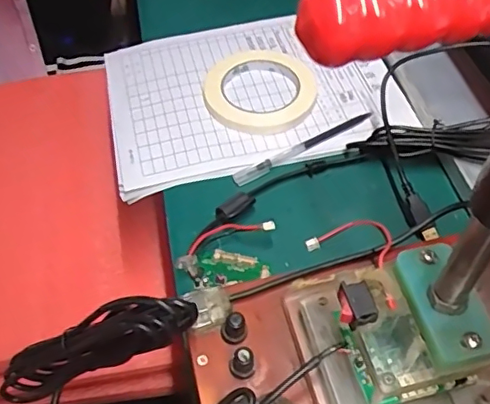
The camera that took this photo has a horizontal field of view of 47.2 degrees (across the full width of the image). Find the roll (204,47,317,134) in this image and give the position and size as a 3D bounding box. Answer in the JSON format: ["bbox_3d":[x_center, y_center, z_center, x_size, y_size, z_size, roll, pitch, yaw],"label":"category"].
[{"bbox_3d":[0.016,-0.115,0.571,0.111,0.020,0.108,0,53,1],"label":"roll"}]

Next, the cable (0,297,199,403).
[{"bbox_3d":[-0.099,0.091,0.347,0.159,0.036,0.023,-29,48,27],"label":"cable"}]

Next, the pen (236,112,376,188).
[{"bbox_3d":[0.057,-0.054,0.541,0.153,0.010,0.014,-27,57,-18],"label":"pen"}]

